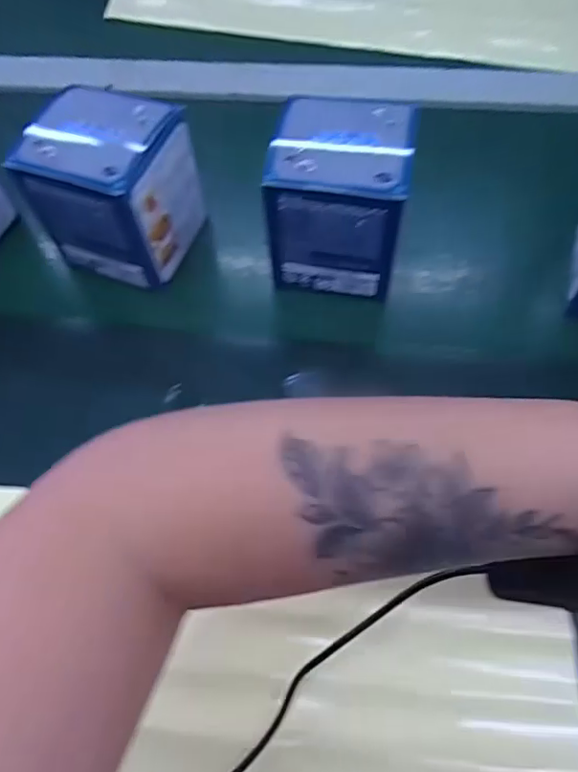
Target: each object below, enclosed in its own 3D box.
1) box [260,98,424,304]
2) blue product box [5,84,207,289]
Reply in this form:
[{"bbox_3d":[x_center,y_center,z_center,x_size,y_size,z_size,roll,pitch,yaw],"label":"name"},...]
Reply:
[{"bbox_3d":[0.032,-0.119,0.349,0.088,0.093,0.080,11,63,9],"label":"box"},{"bbox_3d":[-0.117,-0.132,0.353,0.087,0.103,0.075,16,64,12],"label":"blue product box"}]

